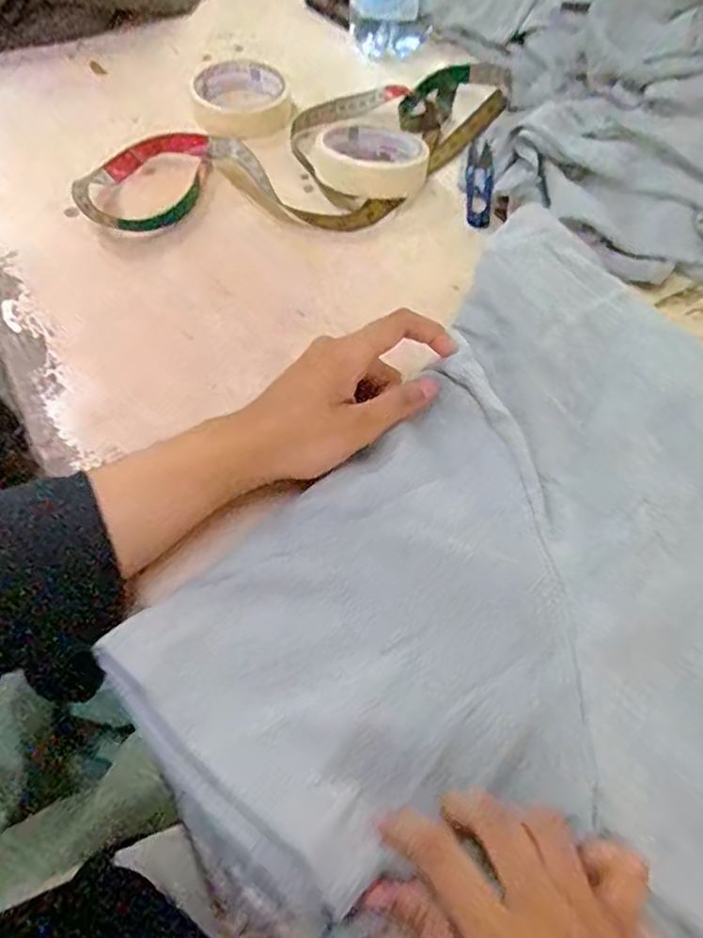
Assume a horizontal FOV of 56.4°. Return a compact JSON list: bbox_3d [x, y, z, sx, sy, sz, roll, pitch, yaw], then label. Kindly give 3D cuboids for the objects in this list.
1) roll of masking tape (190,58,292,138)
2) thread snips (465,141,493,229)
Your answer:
[{"bbox_3d":[-0.102,-0.342,0.603,0.083,0.022,0.092,-12,60,-11],"label":"roll of masking tape"},{"bbox_3d":[0.109,-0.244,0.561,0.022,0.006,0.109,7,58,0],"label":"thread snips"}]

